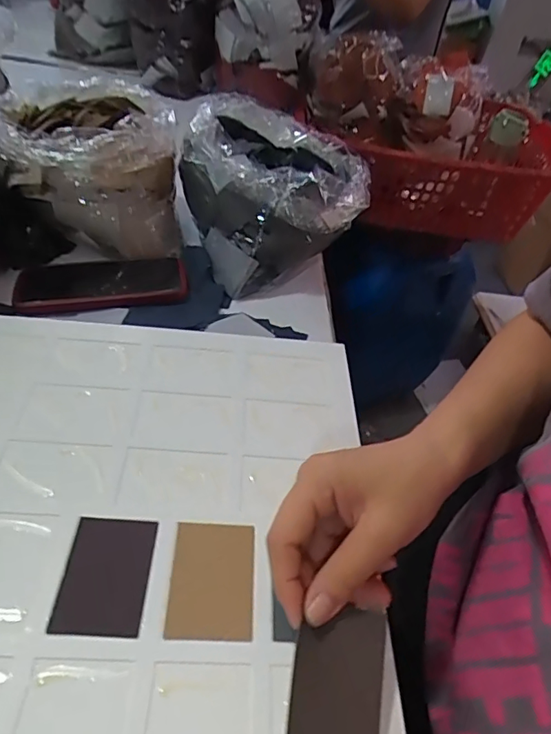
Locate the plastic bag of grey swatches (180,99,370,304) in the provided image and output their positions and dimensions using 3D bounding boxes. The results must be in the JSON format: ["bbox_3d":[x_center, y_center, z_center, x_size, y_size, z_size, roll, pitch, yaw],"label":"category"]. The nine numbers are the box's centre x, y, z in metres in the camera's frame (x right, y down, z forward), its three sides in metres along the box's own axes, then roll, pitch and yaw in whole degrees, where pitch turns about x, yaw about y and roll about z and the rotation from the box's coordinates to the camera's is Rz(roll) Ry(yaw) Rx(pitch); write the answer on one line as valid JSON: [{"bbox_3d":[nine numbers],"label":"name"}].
[{"bbox_3d":[0.000,-0.210,0.626,0.190,0.130,0.188,-13,48,-24],"label":"plastic bag of grey swatches"}]

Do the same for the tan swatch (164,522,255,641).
[{"bbox_3d":[-0.037,0.124,0.308,0.048,0.004,0.068,5,43,-7],"label":"tan swatch"}]

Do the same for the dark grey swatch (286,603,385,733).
[{"bbox_3d":[0.030,0.152,0.253,0.045,0.004,0.066,17,57,-9],"label":"dark grey swatch"}]

